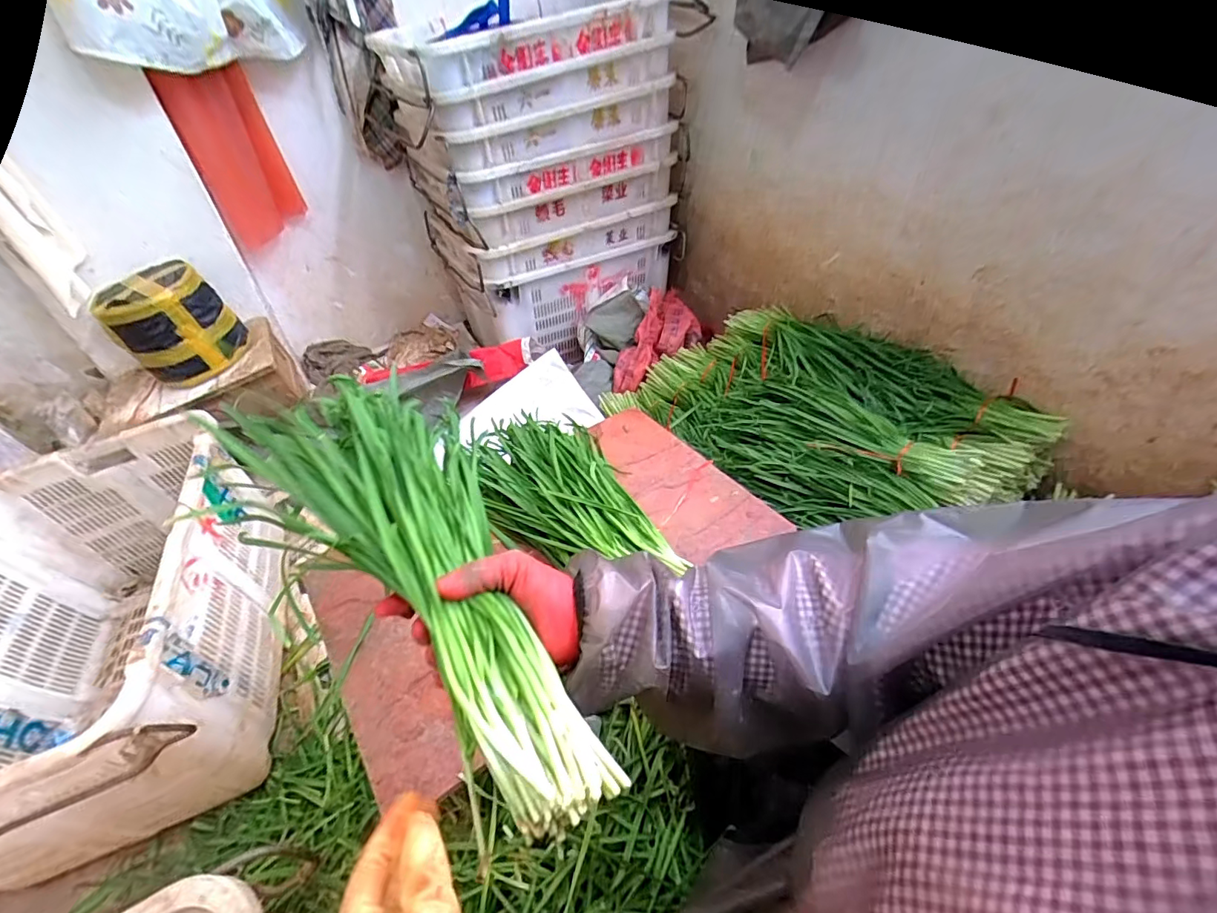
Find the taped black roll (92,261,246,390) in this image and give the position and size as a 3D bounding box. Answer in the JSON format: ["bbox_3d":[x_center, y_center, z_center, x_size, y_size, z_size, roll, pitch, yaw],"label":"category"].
[{"bbox_3d":[-1.063,-0.320,1.253,0.197,0.223,0.175,-2,43,1],"label":"taped black roll"}]

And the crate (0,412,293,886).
[{"bbox_3d":[-0.895,0.310,0.916,0.475,0.386,0.713,-17,45,-15],"label":"crate"}]

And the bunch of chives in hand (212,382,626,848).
[{"bbox_3d":[-0.136,0.080,0.396,0.149,0.095,0.396,-27,57,-24],"label":"bunch of chives in hand"}]

